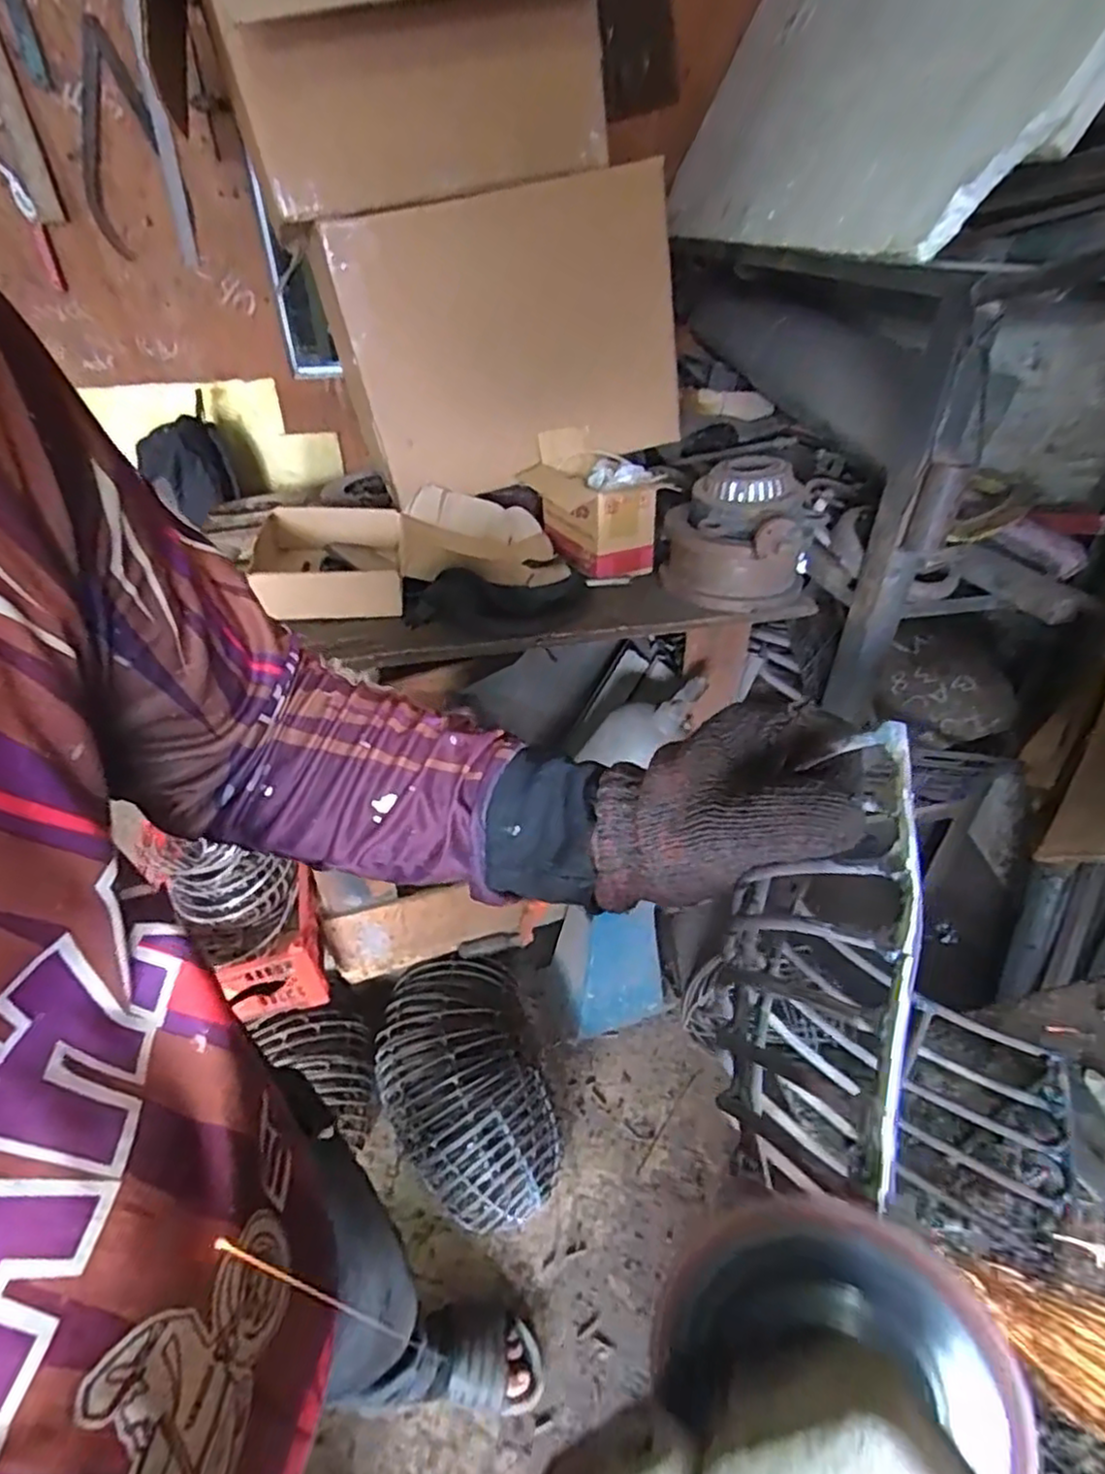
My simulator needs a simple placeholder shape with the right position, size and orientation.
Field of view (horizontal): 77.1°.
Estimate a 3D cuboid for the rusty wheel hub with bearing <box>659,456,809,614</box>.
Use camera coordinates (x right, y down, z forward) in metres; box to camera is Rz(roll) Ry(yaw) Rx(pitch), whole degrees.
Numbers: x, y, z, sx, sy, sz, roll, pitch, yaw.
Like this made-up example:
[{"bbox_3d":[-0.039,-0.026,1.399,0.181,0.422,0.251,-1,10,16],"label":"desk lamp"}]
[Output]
[{"bbox_3d":[0.275,-0.307,1.061,0.213,0.189,0.211,0,38,0],"label":"rusty wheel hub with bearing"}]

